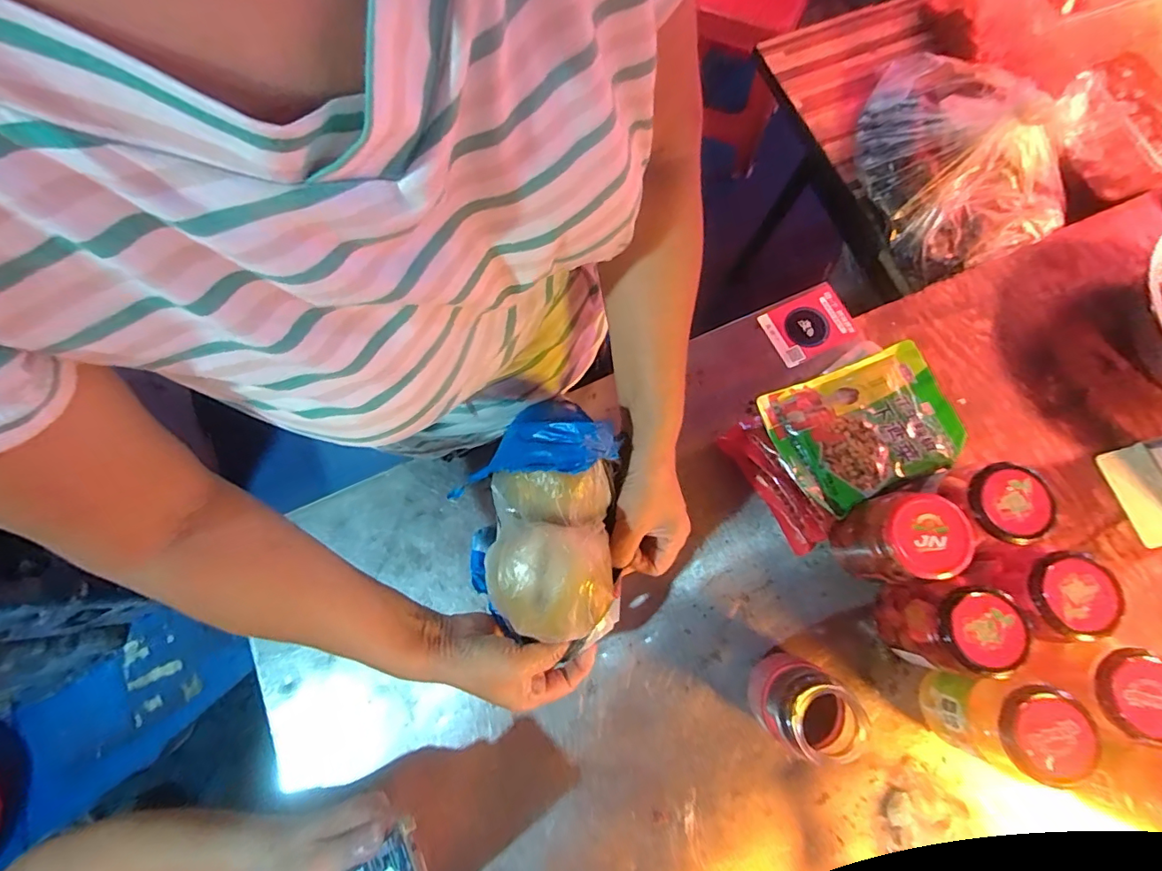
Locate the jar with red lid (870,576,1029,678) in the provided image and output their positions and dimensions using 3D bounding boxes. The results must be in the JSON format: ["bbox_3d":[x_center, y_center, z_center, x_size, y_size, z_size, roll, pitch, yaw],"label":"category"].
[{"bbox_3d":[0.334,0.174,0.460,0.072,0.103,0.075,6,74,2],"label":"jar with red lid"}]

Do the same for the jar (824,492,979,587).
[{"bbox_3d":[0.297,0.099,0.478,0.071,0.099,0.075,0,74,0],"label":"jar"}]

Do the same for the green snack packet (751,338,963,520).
[{"bbox_3d":[0.302,-0.012,0.532,0.196,0.022,0.138,-22,75,-6],"label":"green snack packet"}]

